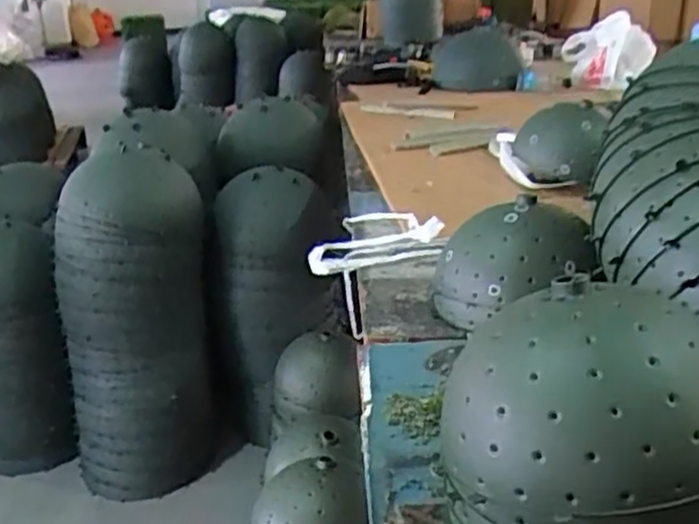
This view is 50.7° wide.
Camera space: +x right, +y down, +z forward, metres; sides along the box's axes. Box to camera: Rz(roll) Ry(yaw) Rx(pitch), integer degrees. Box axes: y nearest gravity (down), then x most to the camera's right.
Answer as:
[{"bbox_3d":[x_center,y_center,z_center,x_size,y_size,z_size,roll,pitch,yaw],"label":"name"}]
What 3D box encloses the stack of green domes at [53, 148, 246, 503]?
[{"bbox_3d":[-0.484,0.144,1.704,0.357,0.695,0.321,-9,23,-16],"label":"stack of green domes"}]

